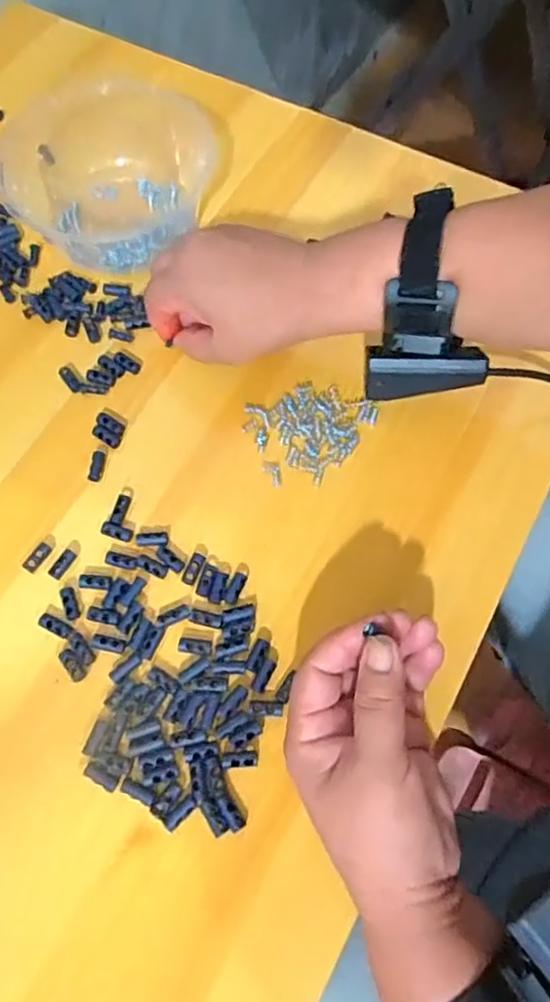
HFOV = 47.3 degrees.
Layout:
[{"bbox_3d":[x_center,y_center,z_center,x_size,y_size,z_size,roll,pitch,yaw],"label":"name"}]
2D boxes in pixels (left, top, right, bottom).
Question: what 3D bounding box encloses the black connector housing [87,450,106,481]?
[{"bbox_3d":[-0.110,-0.022,0.387,0.008,0.004,0.020,8,69,3],"label":"black connector housing"}]

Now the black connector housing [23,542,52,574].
[{"bbox_3d":[-0.139,0.033,0.366,0.009,0.004,0.019,26,71,9],"label":"black connector housing"}]

